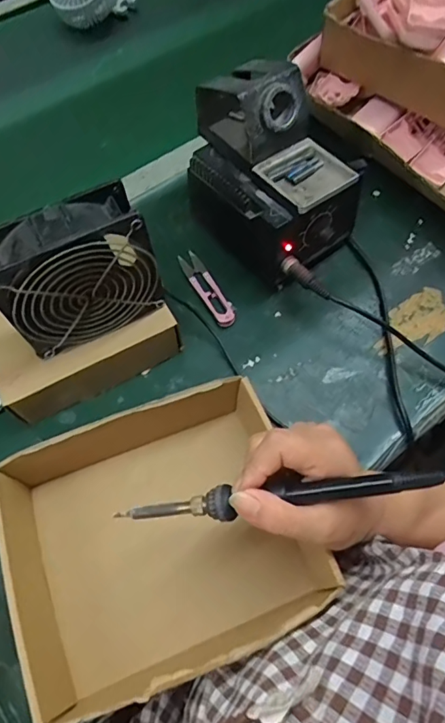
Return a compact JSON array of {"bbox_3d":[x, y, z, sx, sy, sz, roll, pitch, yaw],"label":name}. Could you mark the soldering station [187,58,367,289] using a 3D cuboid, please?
[{"bbox_3d":[0.043,-0.186,0.482,0.107,0.153,0.182,-42,71,-18],"label":"soldering station"}]

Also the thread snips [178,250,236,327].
[{"bbox_3d":[-0.017,-0.080,0.511,0.023,0.013,0.104,-27,67,-13],"label":"thread snips"}]

